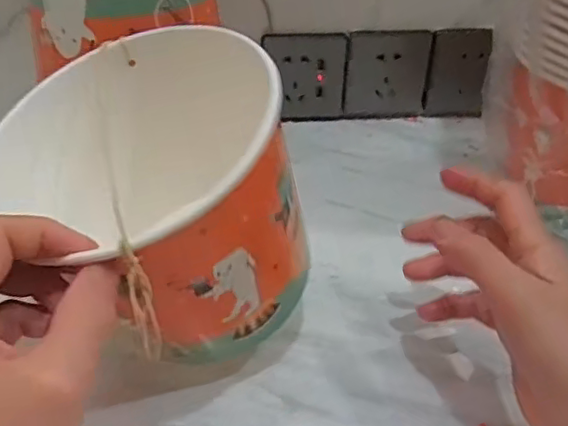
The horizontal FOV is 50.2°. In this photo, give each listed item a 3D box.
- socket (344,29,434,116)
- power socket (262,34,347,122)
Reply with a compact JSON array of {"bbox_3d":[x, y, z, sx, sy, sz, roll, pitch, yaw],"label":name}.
[{"bbox_3d":[0.107,-0.140,0.627,0.085,0.096,0.012,-3,38,-6],"label":"socket"},{"bbox_3d":[0.023,-0.135,0.616,0.082,0.092,0.011,-4,38,-7],"label":"power socket"}]

